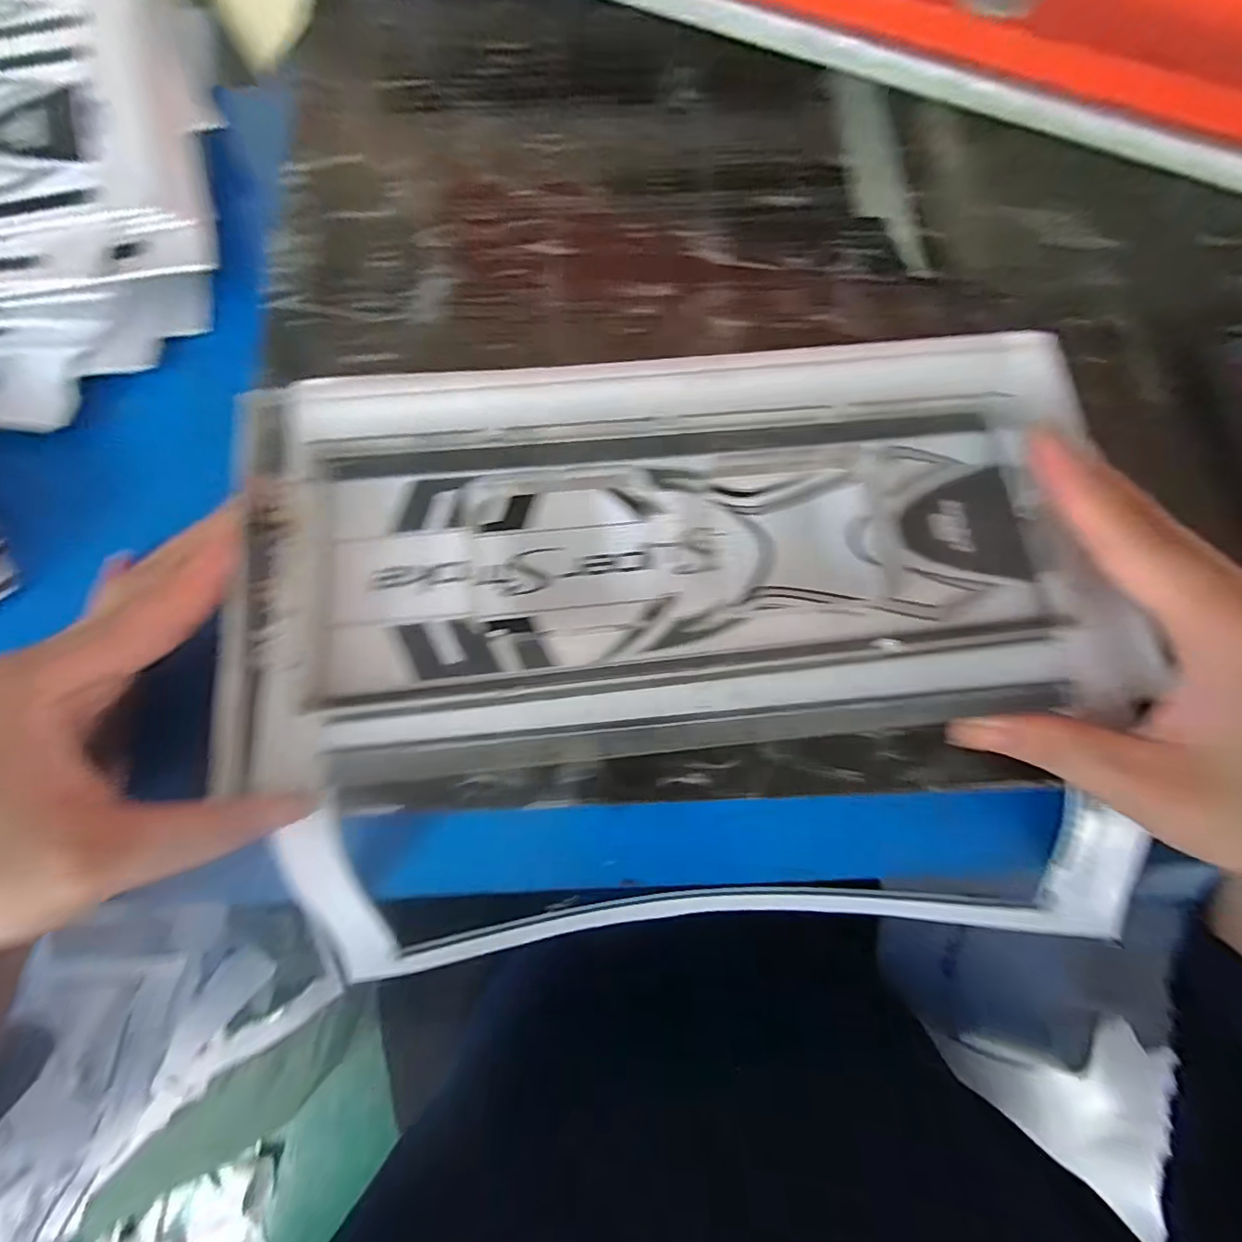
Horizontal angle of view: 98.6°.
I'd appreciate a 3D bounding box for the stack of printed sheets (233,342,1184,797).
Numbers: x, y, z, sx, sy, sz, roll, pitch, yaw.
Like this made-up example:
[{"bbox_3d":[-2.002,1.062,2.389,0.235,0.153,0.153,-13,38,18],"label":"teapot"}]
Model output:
[{"bbox_3d":[0.023,-0.029,0.207,0.314,0.025,0.157,-5,74,-3],"label":"stack of printed sheets"}]

